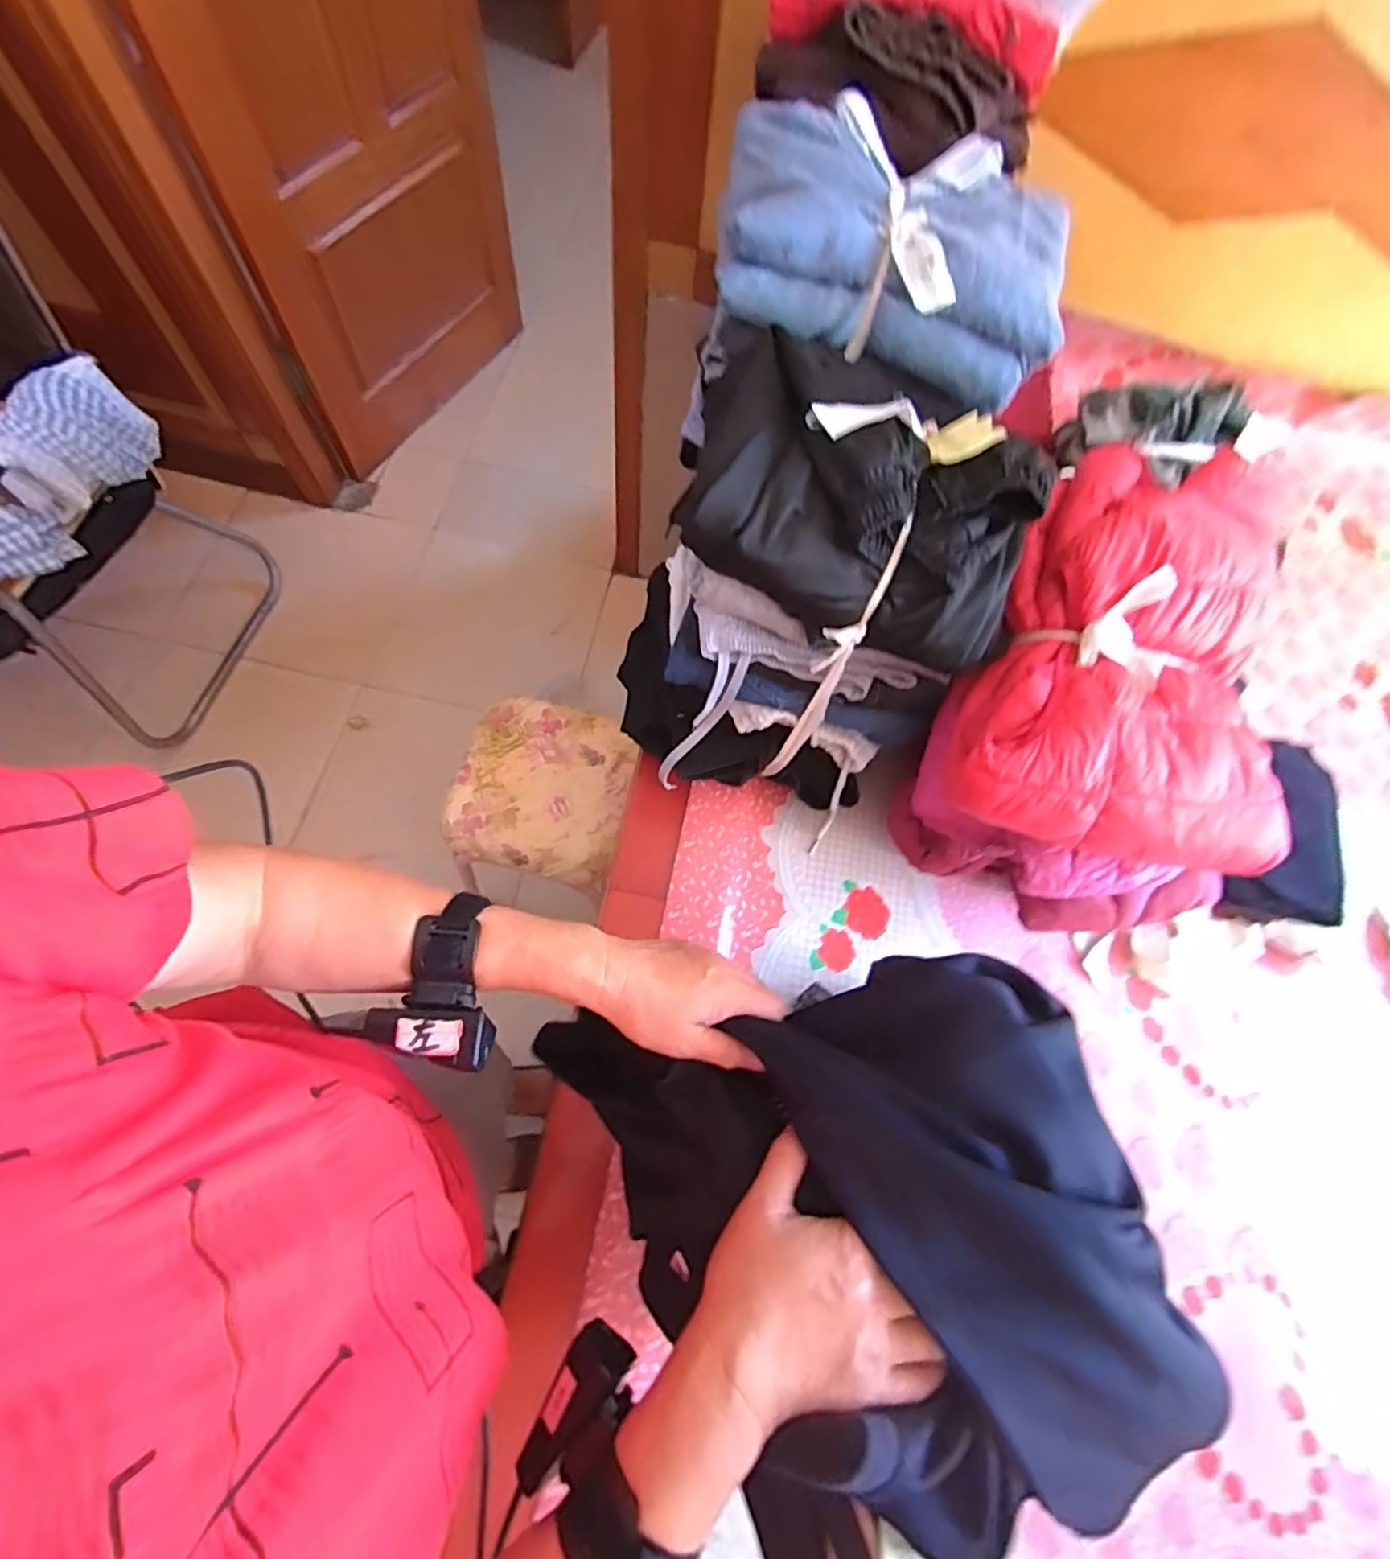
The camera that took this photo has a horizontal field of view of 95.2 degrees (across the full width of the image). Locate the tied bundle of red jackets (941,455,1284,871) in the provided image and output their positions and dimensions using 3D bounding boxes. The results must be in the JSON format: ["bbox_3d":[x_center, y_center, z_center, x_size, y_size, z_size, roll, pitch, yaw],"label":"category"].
[{"bbox_3d":[0.368,-0.106,0.535,0.269,0.124,0.326,11,68,-2],"label":"tied bundle of red jackets"}]

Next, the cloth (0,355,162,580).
[{"bbox_3d":[-1.140,-0.452,1.062,0.123,0.189,0.539,34,82,12],"label":"cloth"}]

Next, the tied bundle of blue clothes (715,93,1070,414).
[{"bbox_3d":[0.173,-0.482,0.573,0.302,0.086,0.235,14,68,-1],"label":"tied bundle of blue clothes"}]

